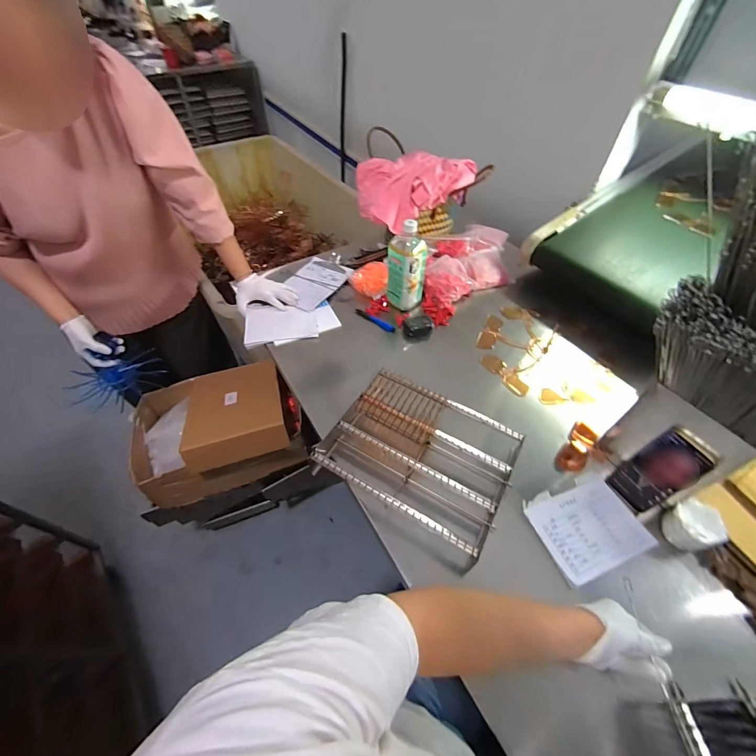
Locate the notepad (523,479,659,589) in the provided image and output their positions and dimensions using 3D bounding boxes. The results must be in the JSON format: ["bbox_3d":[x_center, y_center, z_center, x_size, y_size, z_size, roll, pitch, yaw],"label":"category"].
[{"bbox_3d":[0.354,0.246,0.601,0.180,0.019,0.135,-17,54,-14],"label":"notepad"}]

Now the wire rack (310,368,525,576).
[{"bbox_3d":[0.072,0.134,0.647,0.316,0.088,0.242,27,55,19],"label":"wire rack"}]

